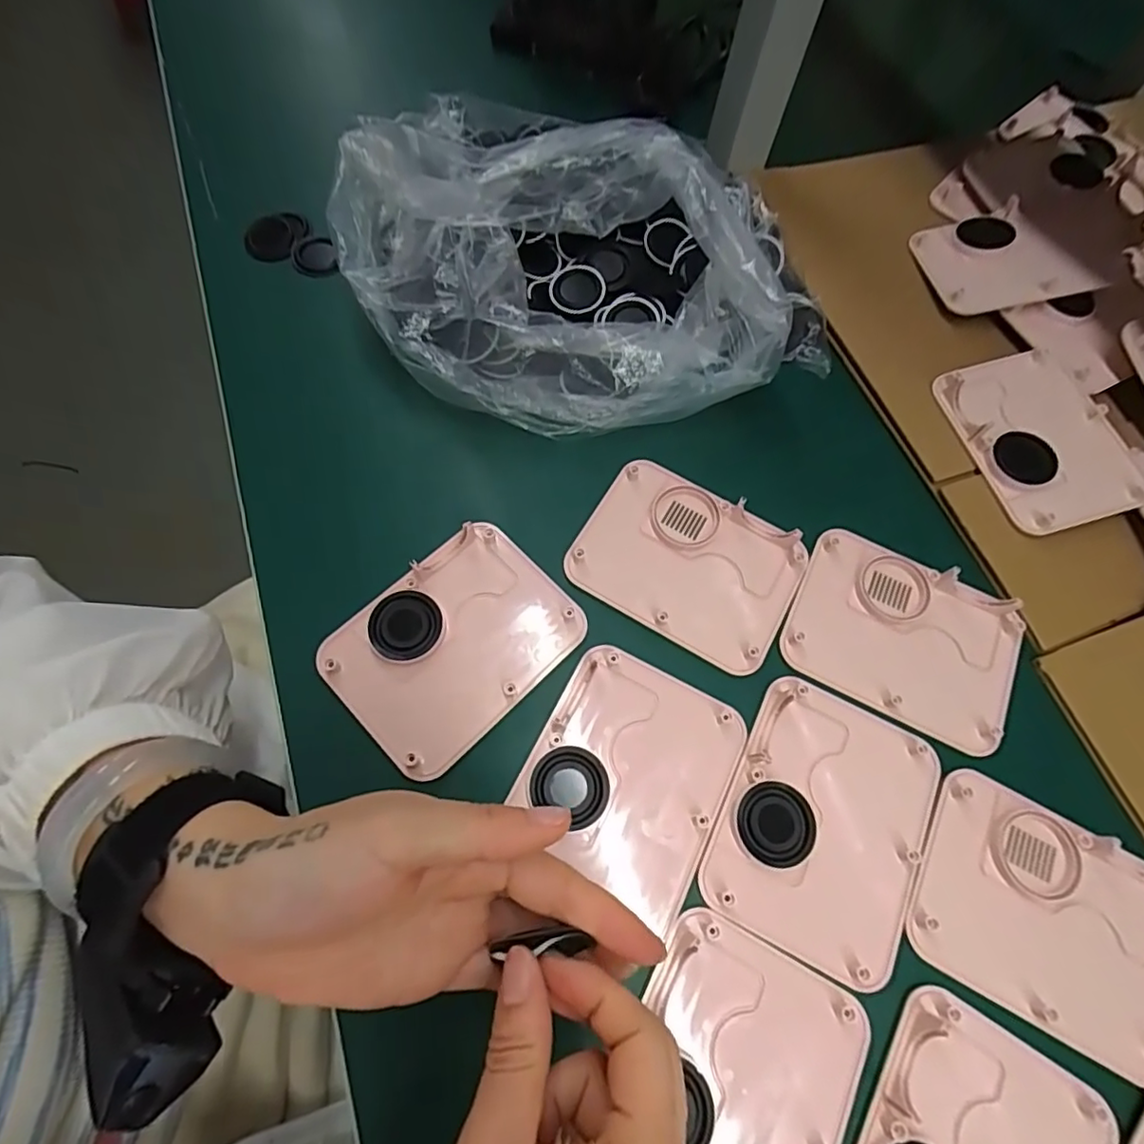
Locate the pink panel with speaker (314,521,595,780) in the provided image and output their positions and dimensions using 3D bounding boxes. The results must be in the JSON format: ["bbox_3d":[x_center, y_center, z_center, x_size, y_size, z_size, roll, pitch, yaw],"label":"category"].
[{"bbox_3d":[-0.064,0.038,0.325,0.126,0.009,0.093,-41,76,-18],"label":"pink panel with speaker"}]

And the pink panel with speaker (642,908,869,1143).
[{"bbox_3d":[0.068,0.228,0.254,0.092,0.010,0.123,27,68,7],"label":"pink panel with speaker"}]

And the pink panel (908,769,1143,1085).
[{"bbox_3d":[0.235,0.168,0.289,0.123,0.009,0.095,29,68,7],"label":"pink panel"}]

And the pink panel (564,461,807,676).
[{"bbox_3d":[0.069,-0.006,0.352,0.124,0.010,0.095,29,71,9],"label":"pink panel"}]

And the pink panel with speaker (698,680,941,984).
[{"bbox_3d":[0.129,0.124,0.300,0.096,0.009,0.125,27,68,7],"label":"pink panel with speaker"}]

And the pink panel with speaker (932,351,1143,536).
[{"bbox_3d":[0.306,-0.090,0.388,0.096,0.013,0.125,-13,69,-10],"label":"pink panel with speaker"}]

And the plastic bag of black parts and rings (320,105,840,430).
[{"bbox_3d":[0.003,-0.215,0.379,0.292,0.098,0.237,-13,69,-8],"label":"plastic bag of black parts and rings"}]

